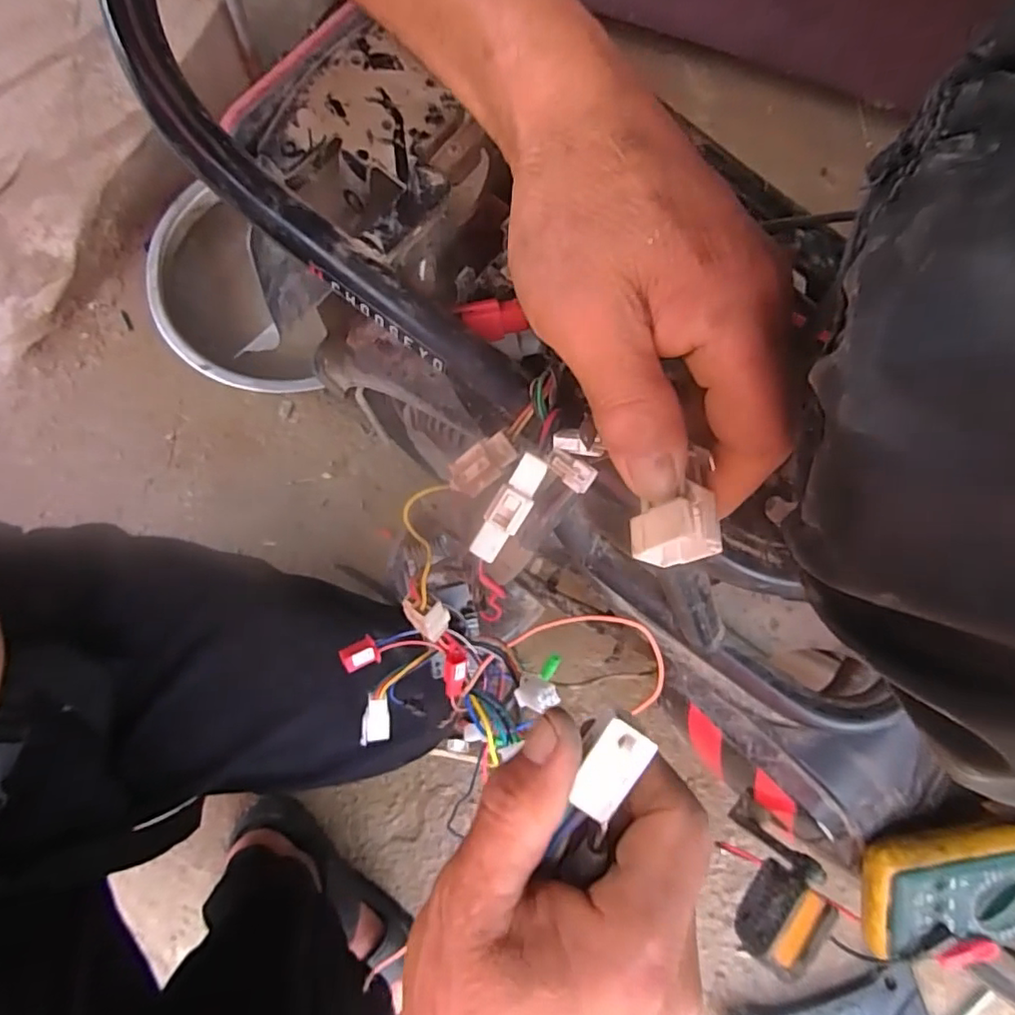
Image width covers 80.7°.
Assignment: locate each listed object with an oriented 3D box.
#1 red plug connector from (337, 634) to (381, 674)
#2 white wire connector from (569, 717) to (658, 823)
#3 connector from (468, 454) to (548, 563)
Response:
[{"bbox_3d":[-0.087,0.086,0.348,0.021,0.010,0.016,-24,66,-24],"label":"red plug connector"},{"bbox_3d":[0.031,0.081,0.185,0.018,0.008,0.028,33,77,8],"label":"white wire connector"},{"bbox_3d":[0.000,0.001,0.216,0.013,0.005,0.042,31,101,7],"label":"connector"}]

